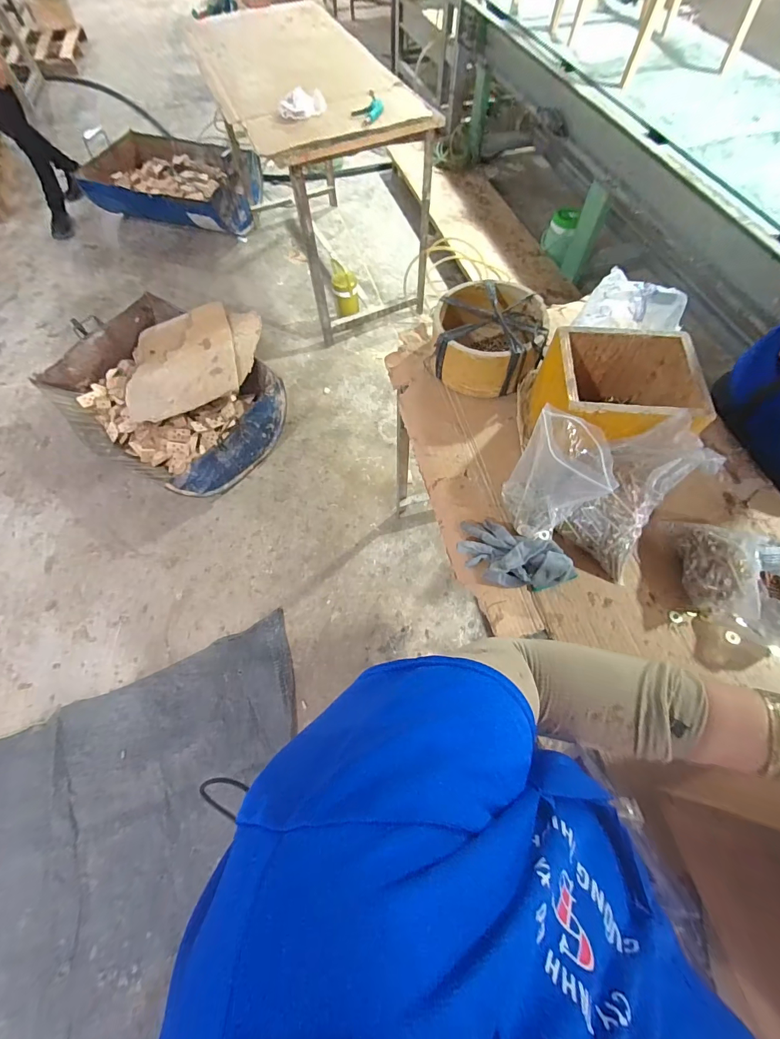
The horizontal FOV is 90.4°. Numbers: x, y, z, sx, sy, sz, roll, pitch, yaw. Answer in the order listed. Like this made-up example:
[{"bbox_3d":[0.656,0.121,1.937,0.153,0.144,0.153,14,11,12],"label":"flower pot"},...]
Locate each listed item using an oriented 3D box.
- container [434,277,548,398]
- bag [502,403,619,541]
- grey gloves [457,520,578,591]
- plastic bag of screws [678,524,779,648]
[{"bbox_3d":[0.197,-0.371,0.790,0.205,0.108,0.225,0,65,0],"label":"container"},{"bbox_3d":[0.241,-0.061,0.578,0.081,0.194,0.120,-2,65,-1],"label":"bag"},{"bbox_3d":[0.201,0.062,0.618,0.187,0.053,0.096,23,67,10],"label":"grey gloves"},{"bbox_3d":[0.561,0.107,0.585,0.239,0.076,0.171,21,66,9],"label":"plastic bag of screws"}]

